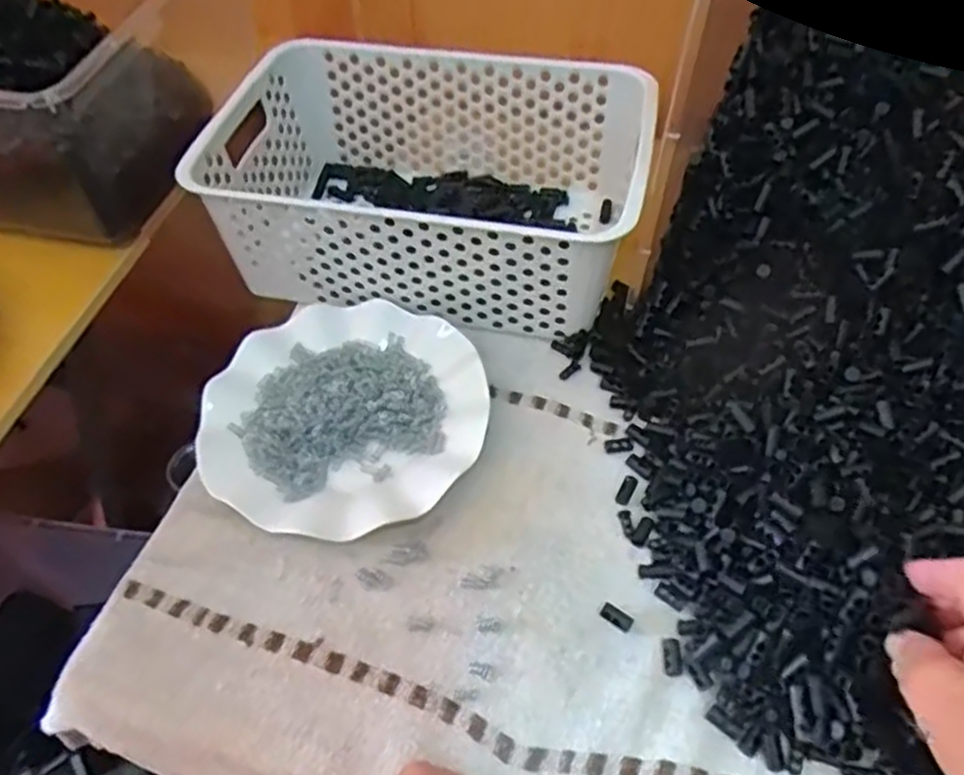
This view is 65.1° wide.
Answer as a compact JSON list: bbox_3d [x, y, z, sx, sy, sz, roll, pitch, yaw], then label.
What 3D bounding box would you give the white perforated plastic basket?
[{"bbox_3d":[-0.035,-0.154,0.584,0.306,0.114,0.203,10,53,9],"label":"white perforated plastic basket"}]

